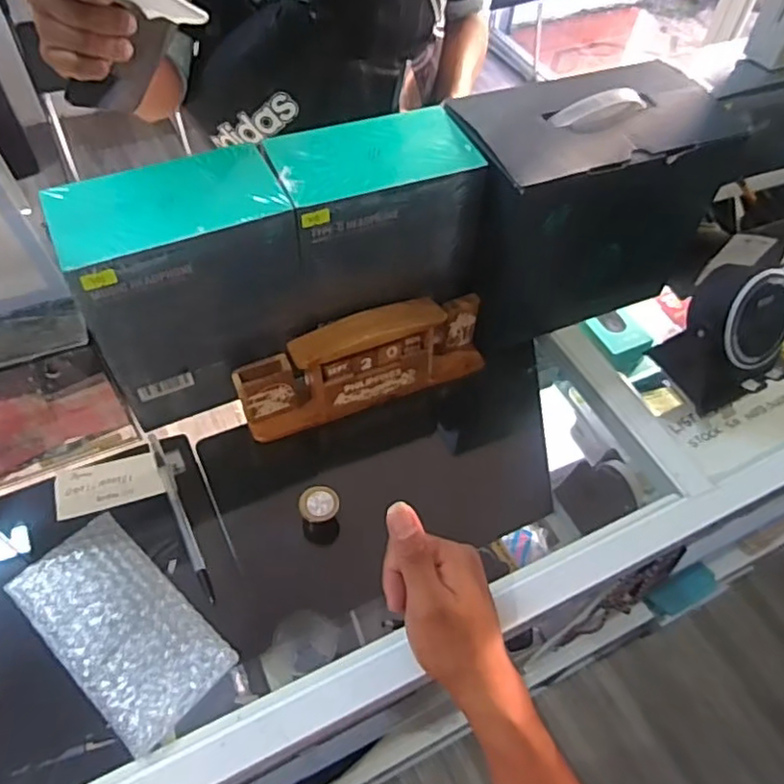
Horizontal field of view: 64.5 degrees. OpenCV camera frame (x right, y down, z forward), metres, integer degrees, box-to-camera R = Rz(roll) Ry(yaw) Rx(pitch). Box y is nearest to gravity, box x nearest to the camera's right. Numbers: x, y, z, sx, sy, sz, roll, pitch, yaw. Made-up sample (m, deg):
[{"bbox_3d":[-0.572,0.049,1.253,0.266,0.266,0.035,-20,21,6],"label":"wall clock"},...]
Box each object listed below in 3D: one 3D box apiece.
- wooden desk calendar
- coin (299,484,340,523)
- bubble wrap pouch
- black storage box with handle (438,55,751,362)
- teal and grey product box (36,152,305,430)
[{"bbox_3d":[-0.025,-0.028,0.570,0.238,0.082,0.054,-20,58,-17],"label":"wooden desk calendar"},{"bbox_3d":[-0.059,0.091,0.505,0.032,0.005,0.029,8,68,-12],"label":"coin"},{"bbox_3d":[-0.200,0.170,0.459,0.166,0.008,0.085,37,60,21],"label":"bubble wrap pouch"},{"bbox_3d":[0.181,-0.176,0.614,0.257,0.208,0.130,-19,57,-16],"label":"black storage box with handle"},{"bbox_3d":[-0.164,-0.084,0.516,0.163,0.183,0.095,-20,58,-17],"label":"teal and grey product box"}]

